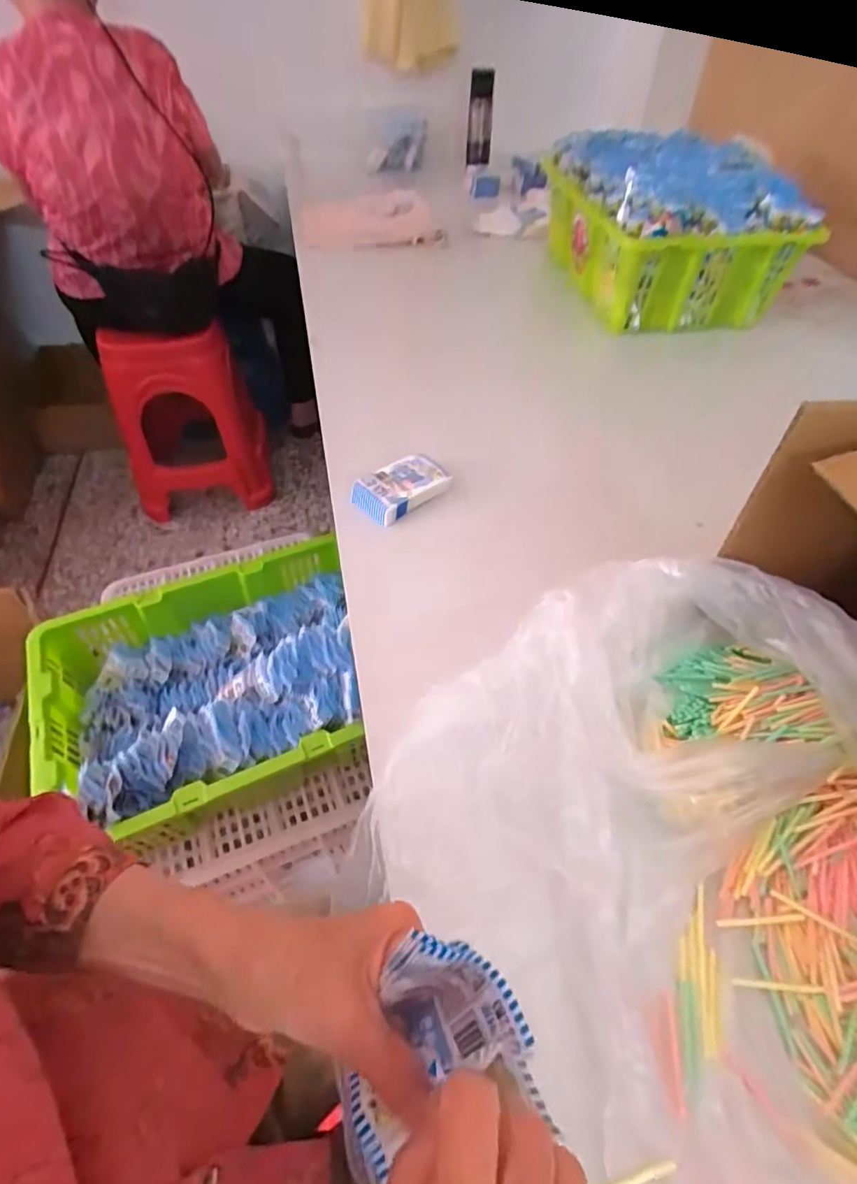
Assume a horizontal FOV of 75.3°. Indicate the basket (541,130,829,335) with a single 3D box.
[{"bbox_3d":[0.424,-0.655,1.005,0.327,0.226,0.380,-5,51,-5],"label":"basket"}]

